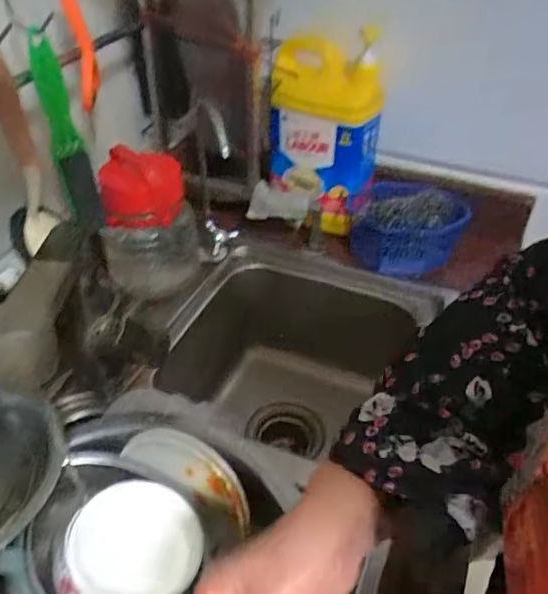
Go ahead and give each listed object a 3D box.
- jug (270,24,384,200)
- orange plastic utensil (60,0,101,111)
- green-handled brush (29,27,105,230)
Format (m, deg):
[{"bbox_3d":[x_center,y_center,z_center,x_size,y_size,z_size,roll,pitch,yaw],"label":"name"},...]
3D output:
[{"bbox_3d":[0.074,-0.253,0.787,0.151,0.199,0.127,0,40,1],"label":"jug"},{"bbox_3d":[-0.202,-0.268,0.587,0.023,0.140,0.027,-14,42,-15],"label":"orange plastic utensil"},{"bbox_3d":[-0.217,-0.163,0.589,0.034,0.210,0.014,-12,41,-13],"label":"green-handled brush"}]

